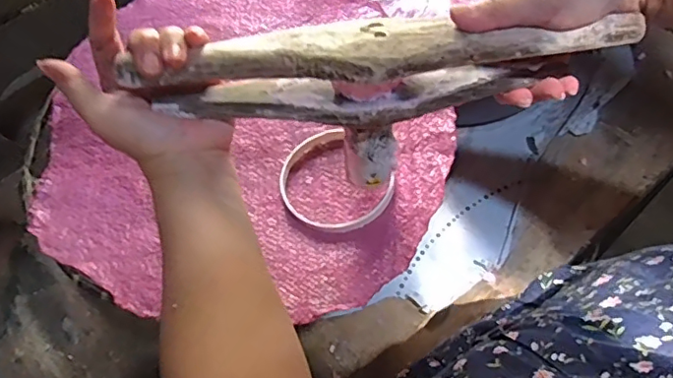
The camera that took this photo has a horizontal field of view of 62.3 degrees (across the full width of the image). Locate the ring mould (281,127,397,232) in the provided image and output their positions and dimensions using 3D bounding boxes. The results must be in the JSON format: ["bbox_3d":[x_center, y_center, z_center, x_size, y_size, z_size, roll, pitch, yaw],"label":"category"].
[{"bbox_3d":[-0.004,-0.006,0.440,0.078,0.010,0.091,-33,62,-19],"label":"ring mould"}]

